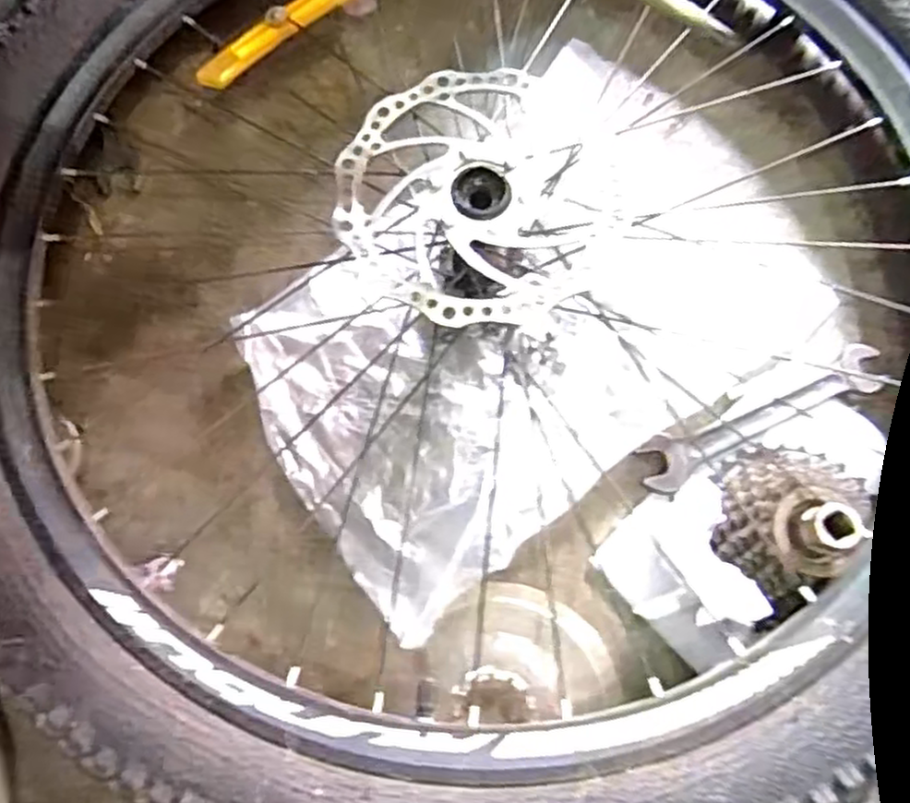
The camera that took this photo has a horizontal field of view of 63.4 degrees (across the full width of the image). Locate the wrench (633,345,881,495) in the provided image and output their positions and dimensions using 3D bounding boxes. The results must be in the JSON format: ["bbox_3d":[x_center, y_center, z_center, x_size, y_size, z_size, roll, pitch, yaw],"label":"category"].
[{"bbox_3d":[0.179,0.010,0.433,0.156,0.011,0.031,-26,73,-6],"label":"wrench"}]

